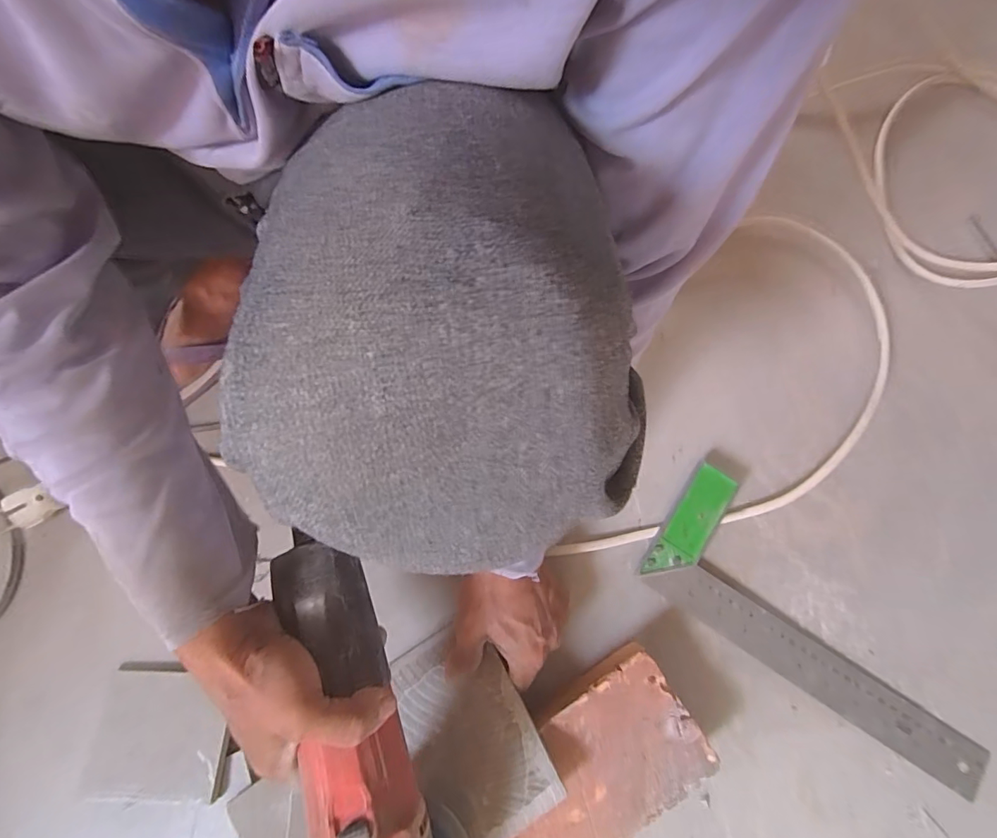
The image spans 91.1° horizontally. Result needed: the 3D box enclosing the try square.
[{"bbox_3d":[0.275,0.179,0.424,0.302,0.018,0.121,36,75,12],"label":"try square"}]

